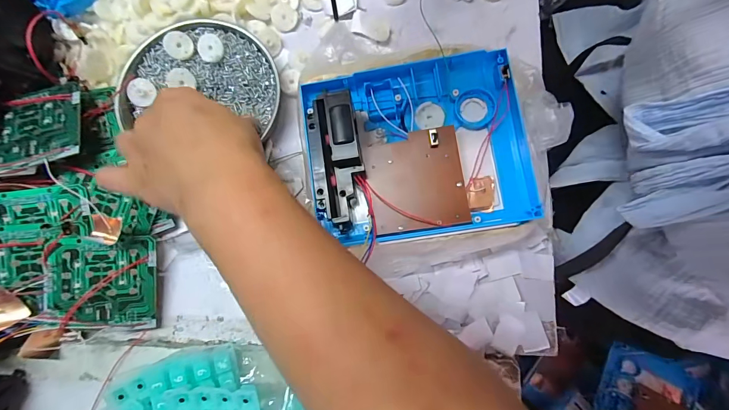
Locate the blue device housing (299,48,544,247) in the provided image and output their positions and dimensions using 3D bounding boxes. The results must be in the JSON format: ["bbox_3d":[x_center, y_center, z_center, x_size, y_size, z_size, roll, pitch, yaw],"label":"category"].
[{"bbox_3d":[0.039,-0.043,0.262,0.161,0.048,0.131,-9,77,-3],"label":"blue device housing"}]

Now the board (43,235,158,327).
[{"bbox_3d":[-0.202,0.060,0.270,0.072,0.004,0.070,3,87,-20],"label":"board"}]

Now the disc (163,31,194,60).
[{"bbox_3d":[-0.163,-0.140,0.305,0.023,0.004,0.024,-1,96,-11],"label":"disc"}]

